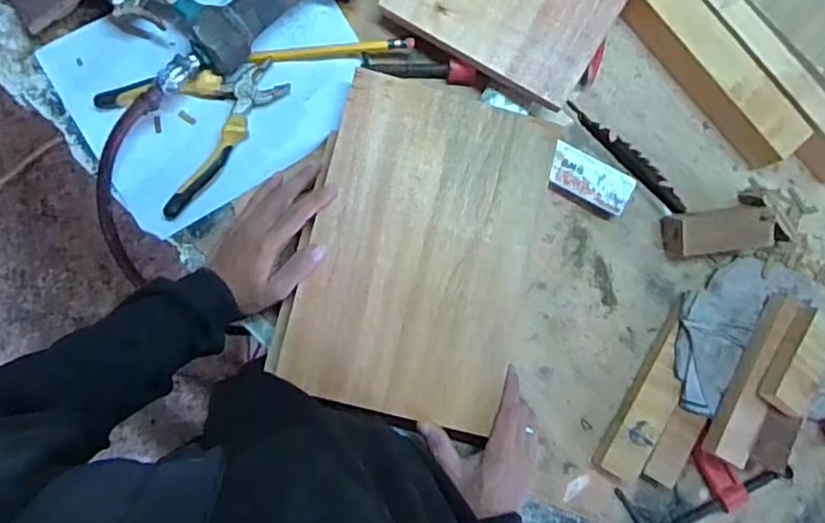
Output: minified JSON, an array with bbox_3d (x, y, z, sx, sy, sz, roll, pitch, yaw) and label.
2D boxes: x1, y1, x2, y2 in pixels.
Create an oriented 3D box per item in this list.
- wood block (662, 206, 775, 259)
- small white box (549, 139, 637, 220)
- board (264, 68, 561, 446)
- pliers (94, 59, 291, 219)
[{"bbox_3d":[0.305,-0.030,0.605,0.099,0.042,0.047,-4,87,-6],"label":"wood block"},{"bbox_3d":[0.176,-0.080,0.612,0.087,0.023,0.043,28,84,-3],"label":"small white box"},{"bbox_3d":[0.010,-0.010,0.564,0.208,0.014,0.302,18,85,-4],"label":"board"},{"bbox_3d":[-0.199,-0.141,0.574,0.157,0.030,0.132,-34,90,-7],"label":"pliers"}]

